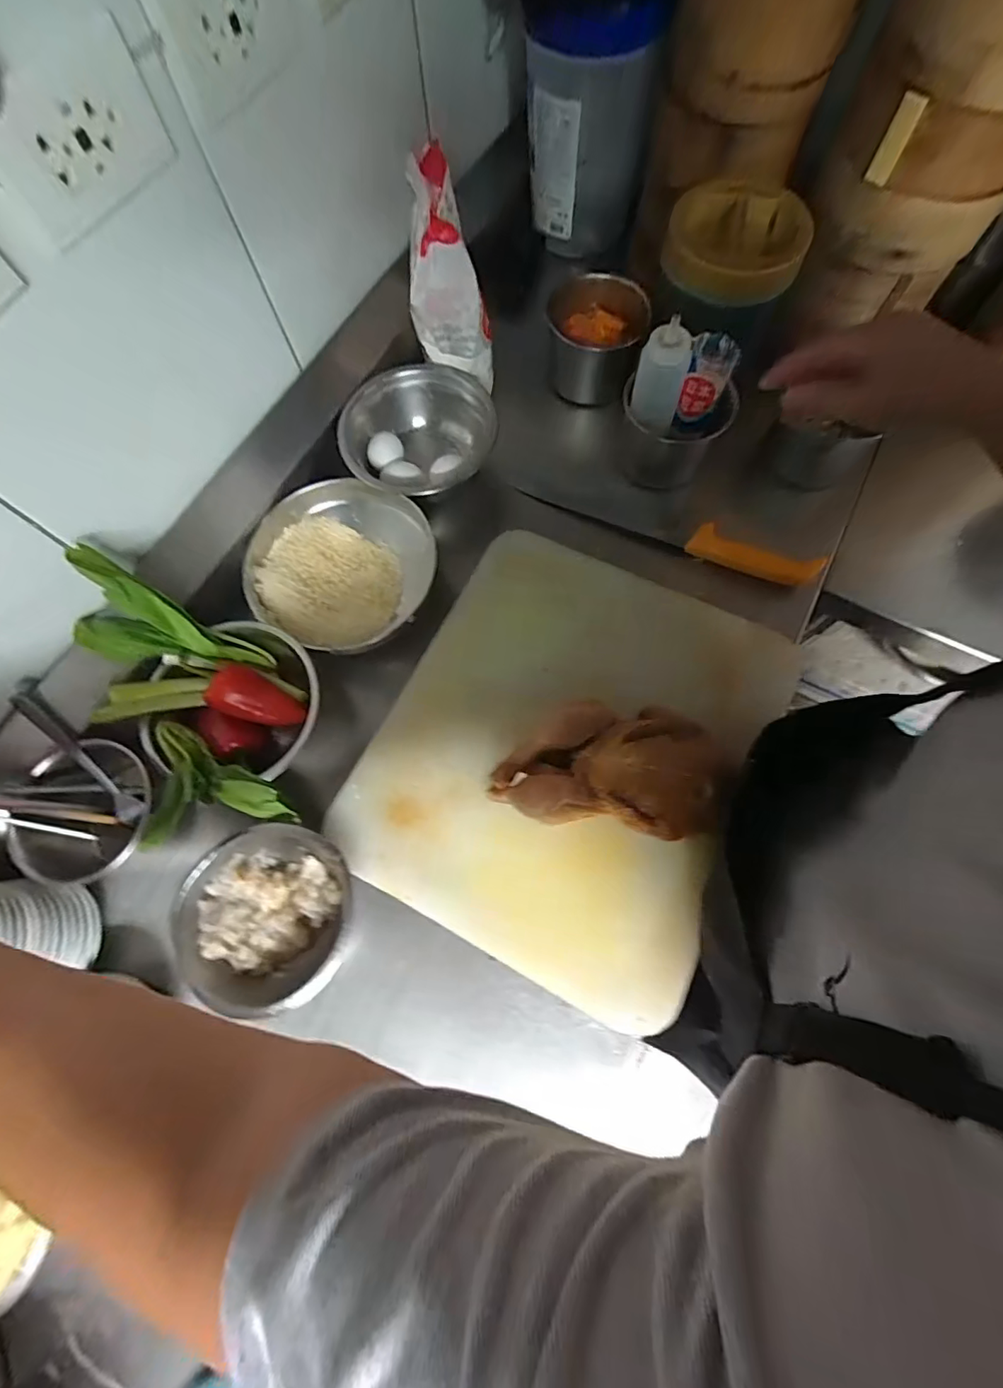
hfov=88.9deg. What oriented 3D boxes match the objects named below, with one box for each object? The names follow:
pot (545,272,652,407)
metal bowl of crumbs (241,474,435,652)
[{"bbox_3d":[0.110,-0.433,0.637,0.117,0.095,0.124,-1,72,2],"label":"pot"},{"bbox_3d":[-0.183,-0.145,0.567,0.198,0.051,0.189,-1,72,2],"label":"metal bowl of crumbs"}]

